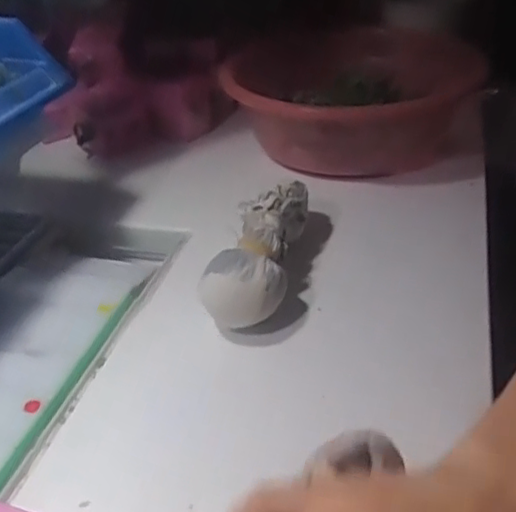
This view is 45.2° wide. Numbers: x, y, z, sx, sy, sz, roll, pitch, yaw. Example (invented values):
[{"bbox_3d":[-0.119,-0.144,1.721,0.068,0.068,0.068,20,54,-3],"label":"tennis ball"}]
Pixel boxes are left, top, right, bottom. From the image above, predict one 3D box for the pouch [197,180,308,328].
[{"bbox_3d":[0.003,-0.005,0.489,0.057,0.050,0.157,5,36,13],"label":"pouch"}]

